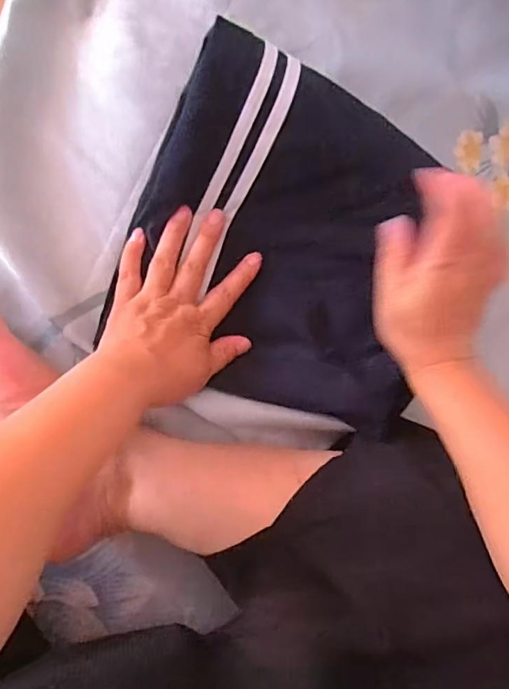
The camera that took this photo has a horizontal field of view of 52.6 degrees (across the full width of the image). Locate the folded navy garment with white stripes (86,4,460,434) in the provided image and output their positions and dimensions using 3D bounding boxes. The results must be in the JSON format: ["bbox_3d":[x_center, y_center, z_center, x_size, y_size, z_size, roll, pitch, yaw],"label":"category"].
[{"bbox_3d":[0.030,-0.075,0.400,0.242,0.069,0.239,19,91,-9],"label":"folded navy garment with white stripes"}]

